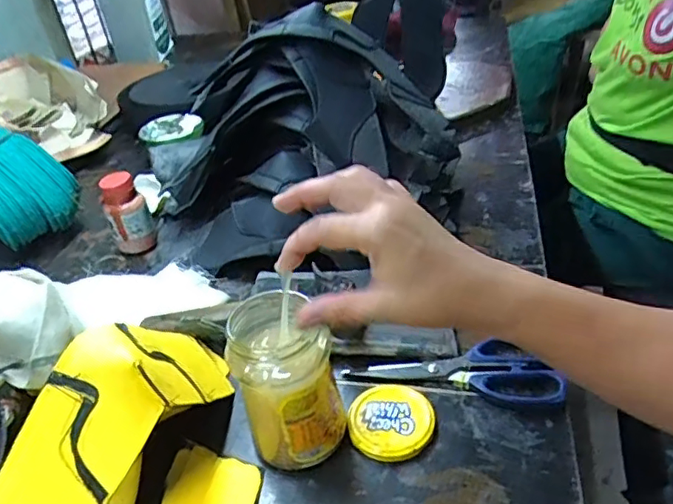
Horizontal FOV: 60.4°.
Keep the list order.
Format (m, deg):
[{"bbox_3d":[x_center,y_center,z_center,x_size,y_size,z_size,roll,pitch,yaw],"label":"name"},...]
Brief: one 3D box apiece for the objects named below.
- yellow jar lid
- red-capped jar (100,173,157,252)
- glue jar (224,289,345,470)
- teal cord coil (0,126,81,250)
[{"bbox_3d":[0.046,0.143,0.488,0.071,0.015,0.070,-5,36,3],"label":"yellow jar lid"},{"bbox_3d":[-0.267,-0.048,0.737,0.049,0.100,0.047,-5,36,3],"label":"red-capped jar"},{"bbox_3d":[-0.039,0.098,0.454,0.074,0.137,0.077,-5,36,3],"label":"glue jar"},{"bbox_3d":[-0.485,-0.109,0.816,0.270,0.091,0.117,22,45,34],"label":"teal cord coil"}]

